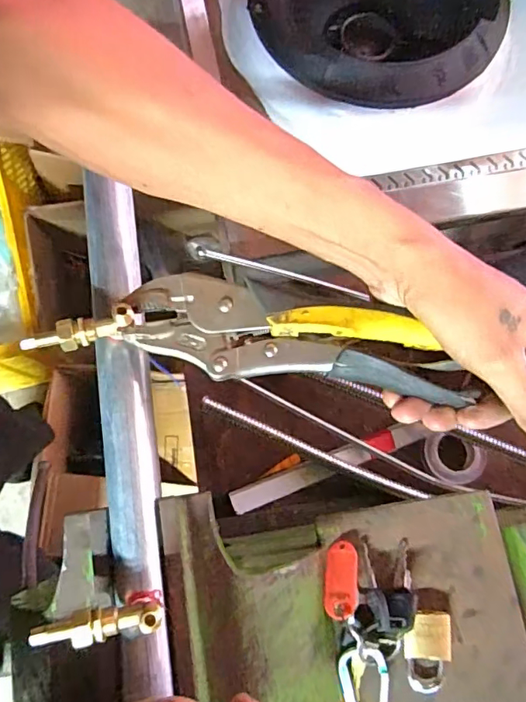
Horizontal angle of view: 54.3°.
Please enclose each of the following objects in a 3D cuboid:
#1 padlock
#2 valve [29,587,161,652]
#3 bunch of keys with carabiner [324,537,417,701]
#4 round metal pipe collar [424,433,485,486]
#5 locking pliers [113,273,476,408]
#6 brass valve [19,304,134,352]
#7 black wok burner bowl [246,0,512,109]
[{"bbox_3d":[0.103,0.192,0.327,0.029,0.009,0.046,5,77,0],"label":"padlock"},{"bbox_3d":[-0.083,0.138,0.260,0.063,0.022,0.016,-6,76,-18],"label":"valve"},{"bbox_3d":[0.065,0.184,0.326,0.054,0.022,0.115,7,77,0],"label":"bunch of keys with carabiner"},{"bbox_3d":[0.195,0.109,0.520,0.055,0.018,0.049,3,77,-1],"label":"round metal pipe collar"},{"bbox_3d":[0.017,-0.005,0.295,0.190,0.014,0.052,12,77,3],"label":"locking pliers"},{"bbox_3d":[-0.105,-0.011,0.292,0.064,0.023,0.016,-13,77,-4],"label":"brass valve"},{"bbox_3d":[0.168,-0.516,0.785,0.349,0.116,0.355,0,77,-1],"label":"black wok burner bowl"}]

